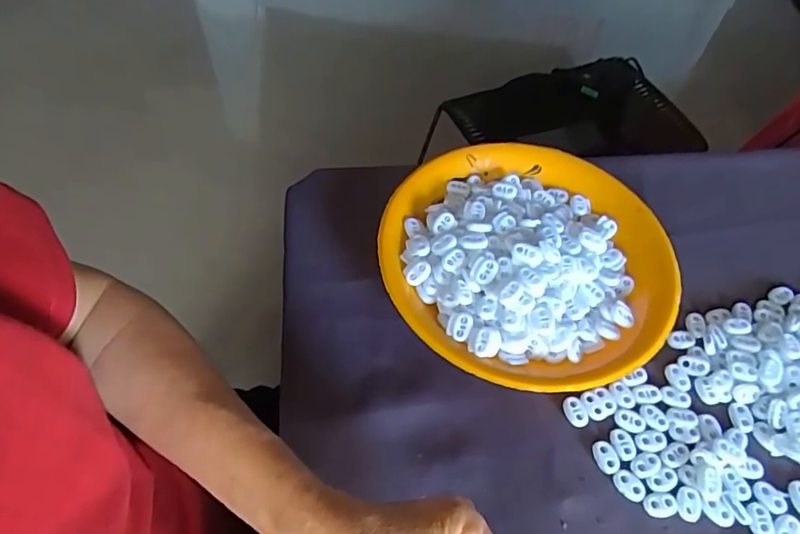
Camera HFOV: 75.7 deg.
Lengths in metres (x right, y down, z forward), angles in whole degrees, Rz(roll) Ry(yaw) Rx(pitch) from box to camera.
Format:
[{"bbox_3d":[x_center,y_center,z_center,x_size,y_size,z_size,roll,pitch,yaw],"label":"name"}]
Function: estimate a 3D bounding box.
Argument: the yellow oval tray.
[{"bbox_3d":[0.108,-0.010,0.437,0.237,0.047,0.231,-39,66,-25],"label":"yellow oval tray"}]

